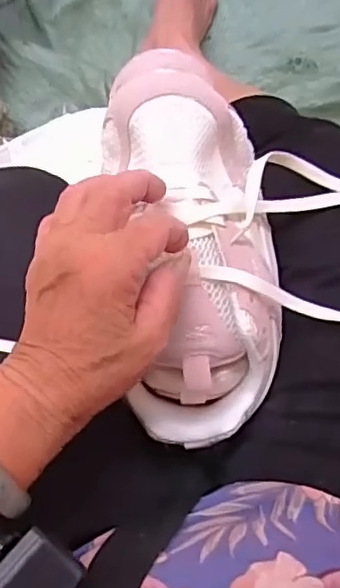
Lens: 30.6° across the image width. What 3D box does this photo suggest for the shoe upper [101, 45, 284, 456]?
[{"bbox_3d":[0.013,-0.024,0.364,0.090,0.058,0.221,-8,91,3],"label":"shoe upper"}]

